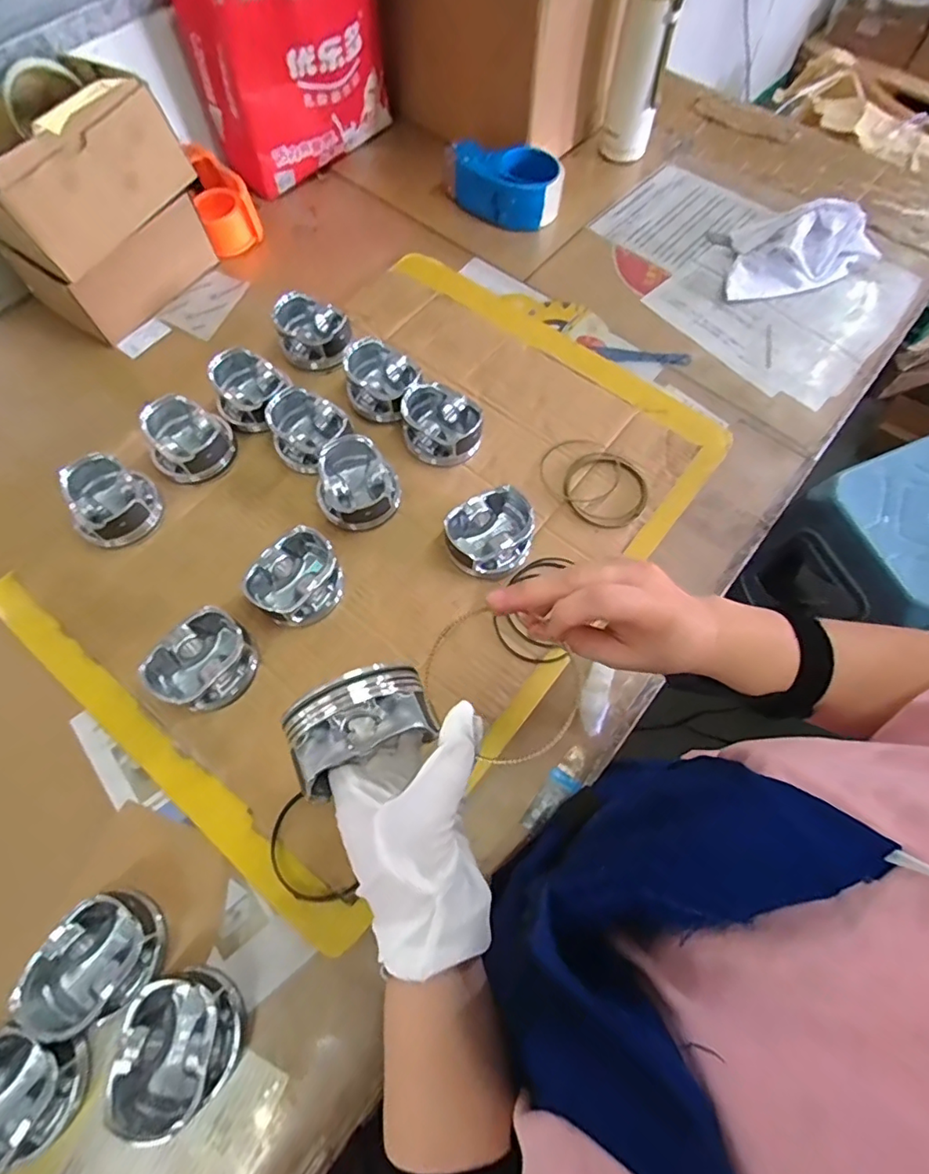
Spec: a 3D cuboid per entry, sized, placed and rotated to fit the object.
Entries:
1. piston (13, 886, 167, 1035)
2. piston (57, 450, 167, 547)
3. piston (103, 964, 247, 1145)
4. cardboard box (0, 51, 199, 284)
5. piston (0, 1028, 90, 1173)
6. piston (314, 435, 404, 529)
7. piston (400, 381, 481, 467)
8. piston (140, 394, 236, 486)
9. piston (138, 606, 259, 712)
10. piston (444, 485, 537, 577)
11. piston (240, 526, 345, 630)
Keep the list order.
[{"bbox_3d":[-0.273,0.281,0.411,0.075,0.048,0.091,27,69,10],"label":"piston"},{"bbox_3d":[-0.359,-0.087,0.557,0.083,0.052,0.080,0,67,-1],"label":"piston"},{"bbox_3d":[-0.202,0.327,0.392,0.075,0.049,0.087,5,67,1],"label":"piston"},{"bbox_3d":[-0.431,-0.459,0.583,0.149,0.110,0.201,37,71,14],"label":"cardboard box"},{"bbox_3d":[-0.312,0.353,0.381,0.092,0.059,0.075,-28,70,-12],"label":"piston"},{"bbox_3d":[-0.111,-0.108,0.555,0.086,0.062,0.081,0,67,-1],"label":"piston"},{"bbox_3d":[-0.024,-0.178,0.594,0.086,0.046,0.079,0,67,-1],"label":"piston"},{"bbox_3d":[-0.295,-0.161,0.581,0.082,0.053,0.082,0,67,-1],"label":"piston"},{"bbox_3d":[-0.231,0.070,0.491,0.071,0.049,0.086,38,72,14],"label":"piston"},{"bbox_3d":[0.027,-0.050,0.546,0.089,0.043,0.073,-34,72,-14],"label":"piston"},{"bbox_3d":[-0.158,-0.005,0.522,0.073,0.046,0.087,36,71,13],"label":"piston"}]

